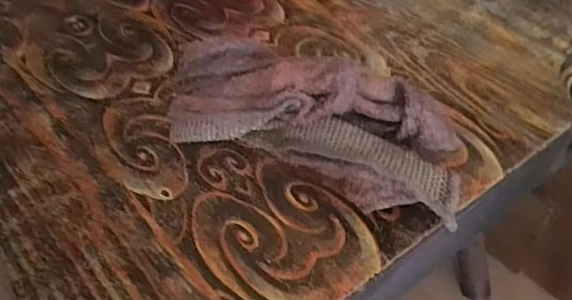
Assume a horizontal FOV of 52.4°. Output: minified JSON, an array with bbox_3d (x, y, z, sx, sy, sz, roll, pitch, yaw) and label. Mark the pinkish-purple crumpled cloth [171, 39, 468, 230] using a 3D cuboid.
[{"bbox_3d":[0.017,-0.015,0.321,0.161,0.060,0.074,15,45,14],"label":"pinkish-purple crumpled cloth"}]

